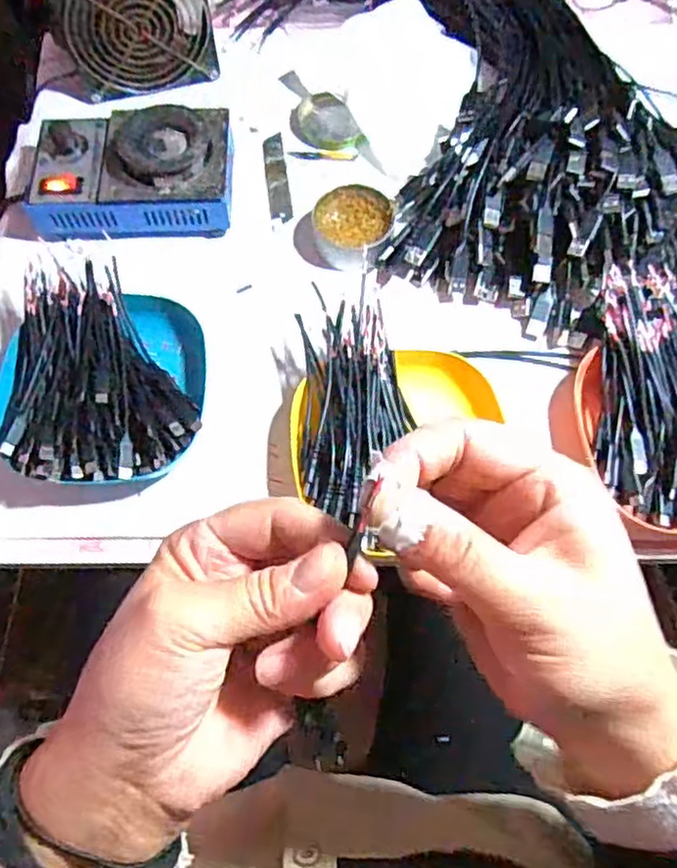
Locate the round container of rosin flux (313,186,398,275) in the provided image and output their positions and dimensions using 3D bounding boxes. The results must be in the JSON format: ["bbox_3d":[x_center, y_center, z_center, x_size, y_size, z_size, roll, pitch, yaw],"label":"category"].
[{"bbox_3d":[0.011,-0.160,0.529,0.058,0.027,0.067,16,69,7],"label":"round container of rosin flux"}]

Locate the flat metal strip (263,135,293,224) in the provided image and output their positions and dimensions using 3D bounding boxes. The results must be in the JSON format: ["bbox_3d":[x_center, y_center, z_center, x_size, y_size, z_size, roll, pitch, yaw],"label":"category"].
[{"bbox_3d":[-0.051,-0.214,0.564,0.017,0.004,0.091,-7,68,-2],"label":"flat metal strip"}]

